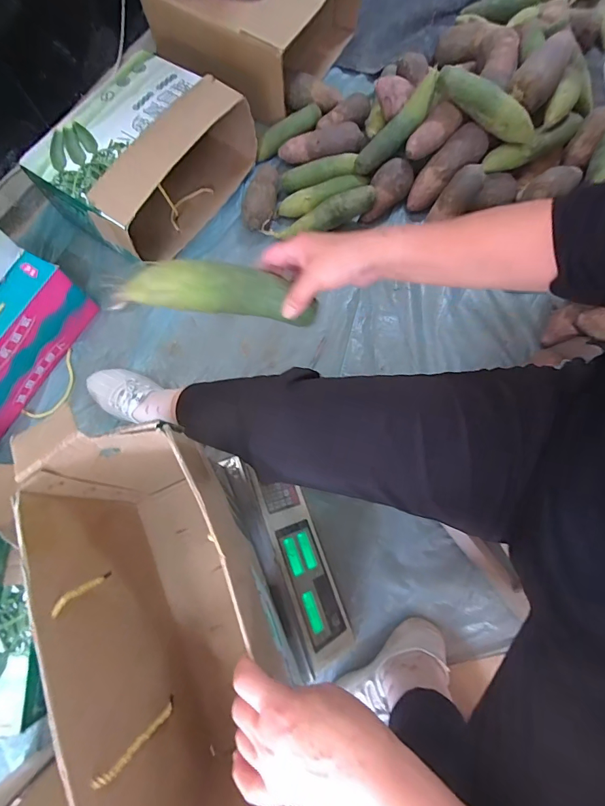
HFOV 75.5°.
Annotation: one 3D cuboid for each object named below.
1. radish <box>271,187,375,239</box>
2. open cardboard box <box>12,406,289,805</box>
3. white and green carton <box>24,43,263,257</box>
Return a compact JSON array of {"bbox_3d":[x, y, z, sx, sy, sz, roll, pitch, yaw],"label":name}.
[{"bbox_3d":[0.045,-0.385,0.798,0.211,0.047,0.053,-19,75,10],"label":"radish"},{"bbox_3d":[-0.127,0.227,0.429,0.154,0.255,0.432,-21,76,-4],"label":"open cardboard box"},{"bbox_3d":[-0.314,-0.486,0.801,0.263,0.173,0.361,33,78,9],"label":"white and green carton"}]

